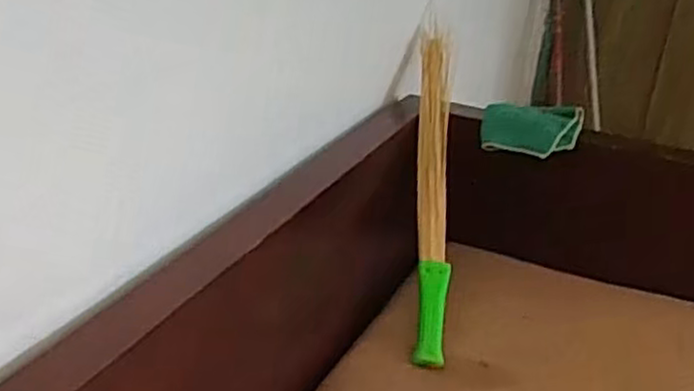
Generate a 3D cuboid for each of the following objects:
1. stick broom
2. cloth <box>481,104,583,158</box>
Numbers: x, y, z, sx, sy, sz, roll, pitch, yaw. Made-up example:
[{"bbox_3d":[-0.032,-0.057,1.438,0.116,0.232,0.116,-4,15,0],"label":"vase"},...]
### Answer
[{"bbox_3d":[0.144,-0.037,1.215,0.053,0.033,0.667,5,56,1],"label":"stick broom"},{"bbox_3d":[0.321,-0.120,1.276,0.163,0.048,0.151,11,27,14],"label":"cloth"}]

